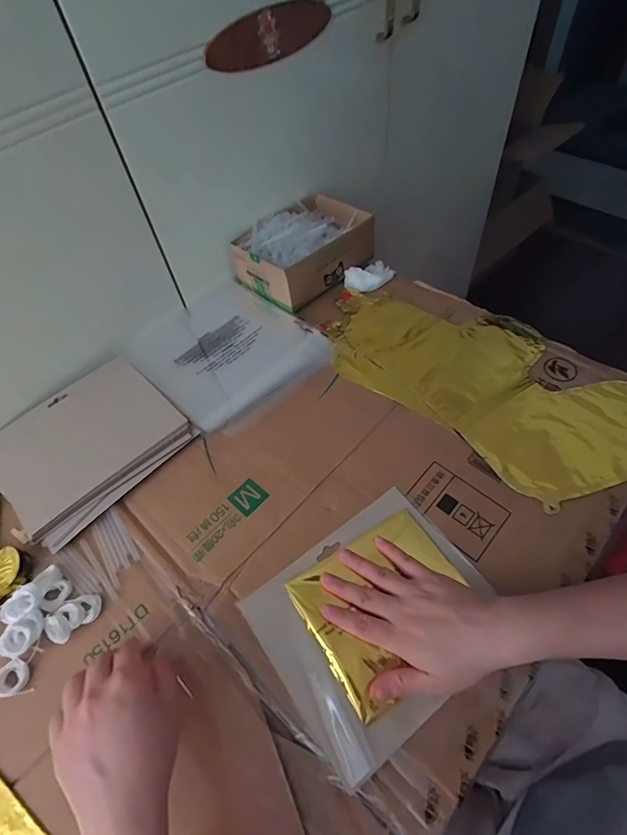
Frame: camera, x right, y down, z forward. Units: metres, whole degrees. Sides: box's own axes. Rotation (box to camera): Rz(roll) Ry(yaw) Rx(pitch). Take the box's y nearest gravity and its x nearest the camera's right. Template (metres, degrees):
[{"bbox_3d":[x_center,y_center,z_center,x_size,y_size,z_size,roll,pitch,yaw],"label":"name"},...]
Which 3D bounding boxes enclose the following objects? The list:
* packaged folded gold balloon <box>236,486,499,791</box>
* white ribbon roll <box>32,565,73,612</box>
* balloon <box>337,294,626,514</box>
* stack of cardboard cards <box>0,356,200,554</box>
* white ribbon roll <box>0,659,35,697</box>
[{"bbox_3d":[0.057,0.173,0.383,0.195,0.016,0.162,-34,59,-17],"label":"packaged folded gold balloon"},{"bbox_3d":[-0.252,0.164,0.410,0.039,0.015,0.028,34,64,25],"label":"white ribbon roll"},{"bbox_3d":[0.214,-0.048,0.514,0.388,0.012,0.205,36,65,26],"label":"balloon"},{"bbox_3d":[-0.268,0.025,0.500,0.183,0.022,0.197,36,65,26],"label":"stack of cardboard cards"},{"bbox_3d":[-0.260,0.226,0.369,0.026,0.011,0.028,-2,55,3],"label":"white ribbon roll"}]

